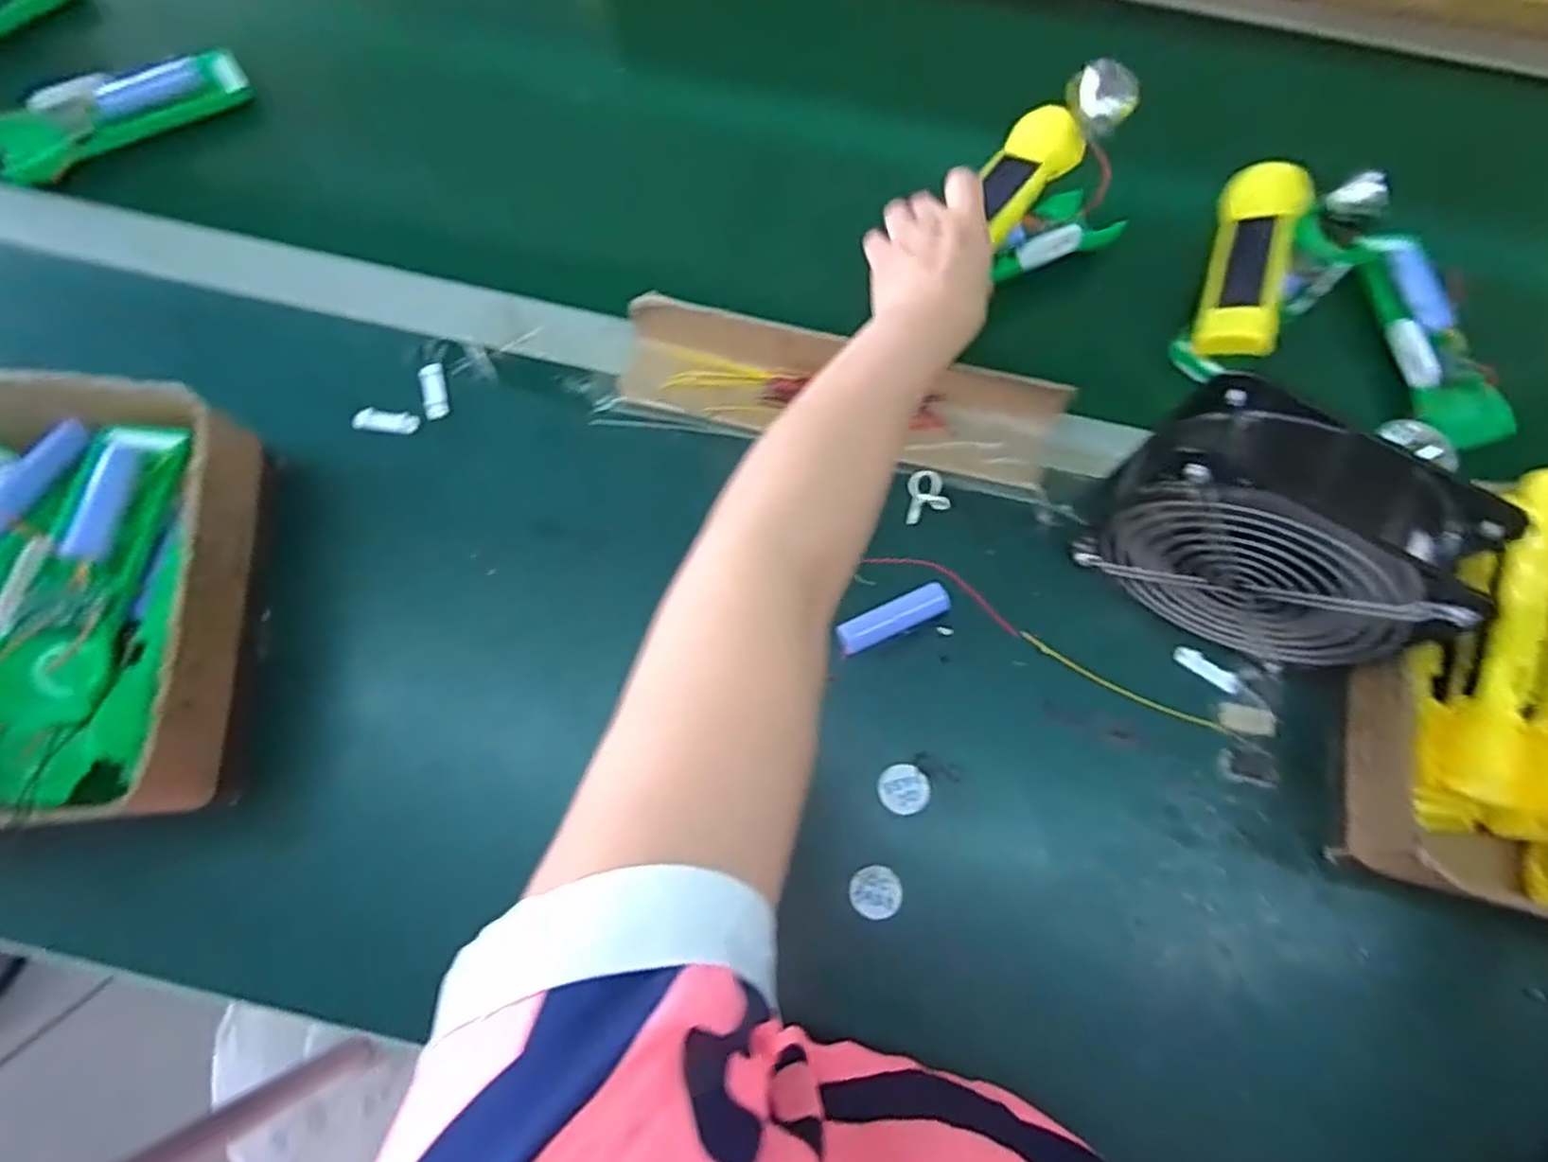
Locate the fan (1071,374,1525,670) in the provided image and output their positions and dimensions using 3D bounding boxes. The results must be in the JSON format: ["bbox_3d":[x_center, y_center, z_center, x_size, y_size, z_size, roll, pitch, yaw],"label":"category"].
[{"bbox_3d":[0.250,-0.018,0.398,0.151,0.152,0.061,32,73,8],"label":"fan"}]

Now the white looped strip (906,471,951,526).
[{"bbox_3d":[0.094,-0.054,0.475,0.026,0.006,0.034,-7,72,-5],"label":"white looped strip"}]

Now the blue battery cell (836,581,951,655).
[{"bbox_3d":[0.070,0.022,0.448,0.065,0.021,0.018,-22,74,-9],"label":"blue battery cell"}]

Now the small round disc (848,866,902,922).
[{"bbox_3d":[0.056,0.172,0.421,0.028,0.009,0.027,1,72,-2],"label":"small round disc"}]

